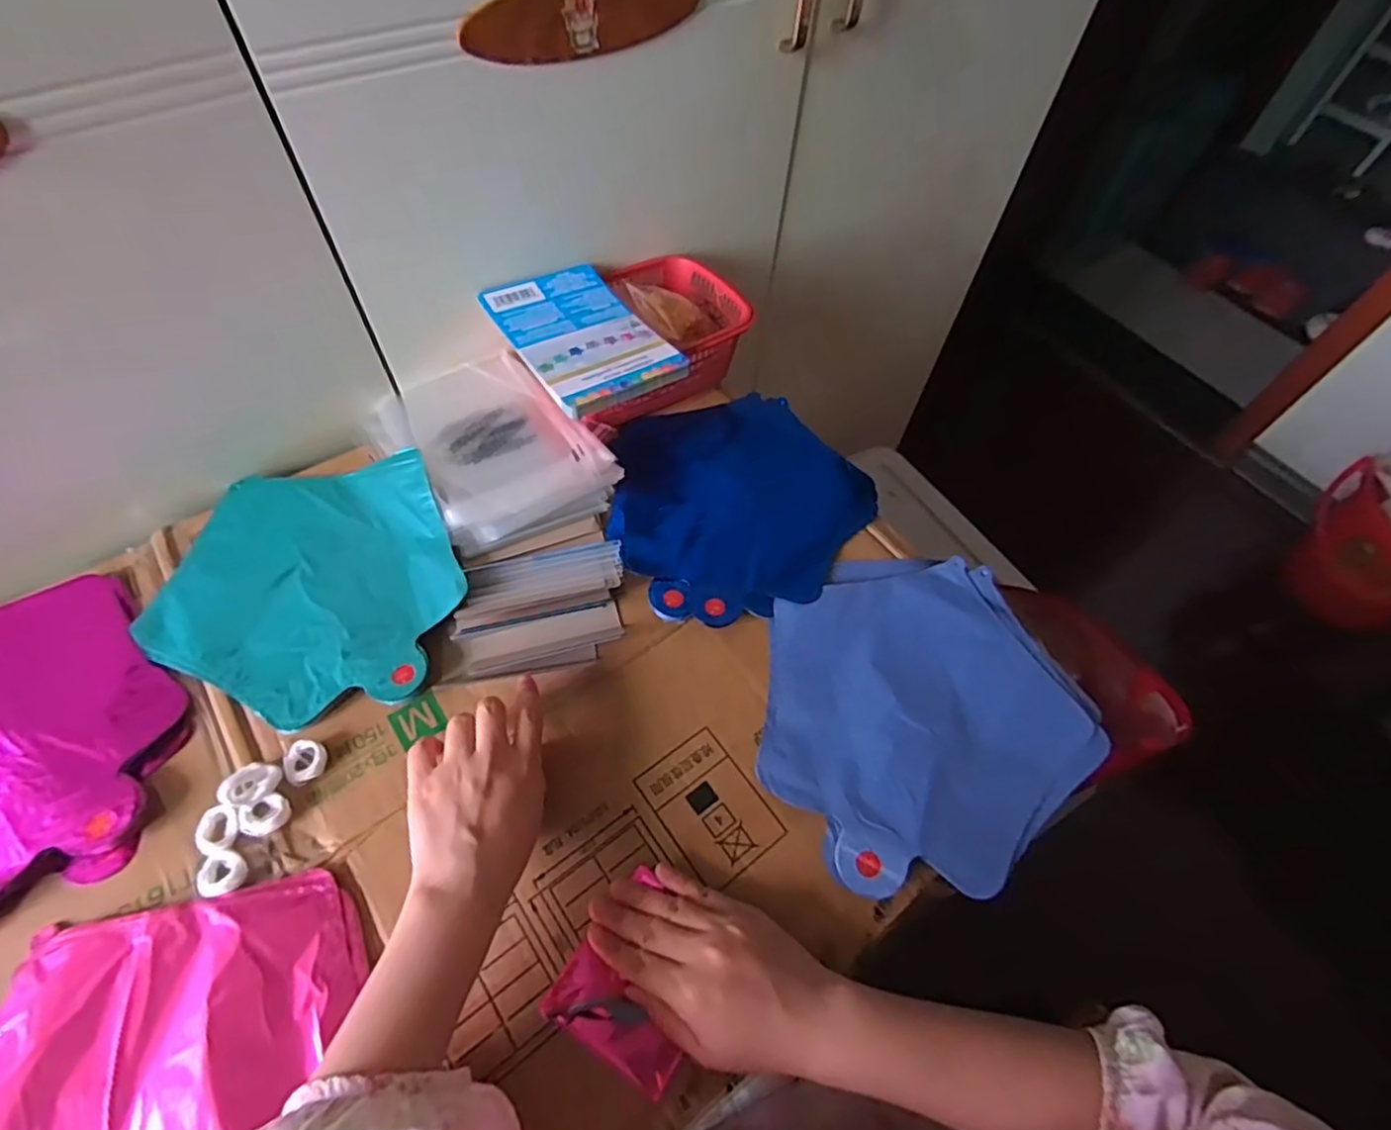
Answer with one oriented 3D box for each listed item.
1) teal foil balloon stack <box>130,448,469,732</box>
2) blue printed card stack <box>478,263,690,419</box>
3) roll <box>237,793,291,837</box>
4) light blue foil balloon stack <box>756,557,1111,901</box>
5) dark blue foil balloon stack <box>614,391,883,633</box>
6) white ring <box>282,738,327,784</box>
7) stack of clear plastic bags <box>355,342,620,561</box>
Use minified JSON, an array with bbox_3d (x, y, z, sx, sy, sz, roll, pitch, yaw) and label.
[{"bbox_3d":[-0.294,0.007,0.505,0.226,0.026,0.217,8,57,1],"label":"teal foil balloon stack"},{"bbox_3d":[-0.101,-0.205,0.566,0.115,0.015,0.185,-27,63,-19],"label":"blue printed card stack"},{"bbox_3d":[-0.273,0.158,0.412,0.028,0.008,0.021,-24,62,-18],"label":"roll"},{"bbox_3d":[0.163,0.103,0.483,0.245,0.019,0.223,-32,65,-22],"label":"light blue foil balloon stack"},{"bbox_3d":[0.033,-0.063,0.580,0.227,0.014,0.231,-25,62,-18],"label":"dark blue foil balloon stack"},{"bbox_3d":[-0.261,0.129,0.433,0.025,0.011,0.030,-33,65,-22],"label":"white ring"},{"bbox_3d":[-0.184,-0.108,0.587,0.150,0.029,0.217,-33,65,-22],"label":"stack of clear plastic bags"}]

